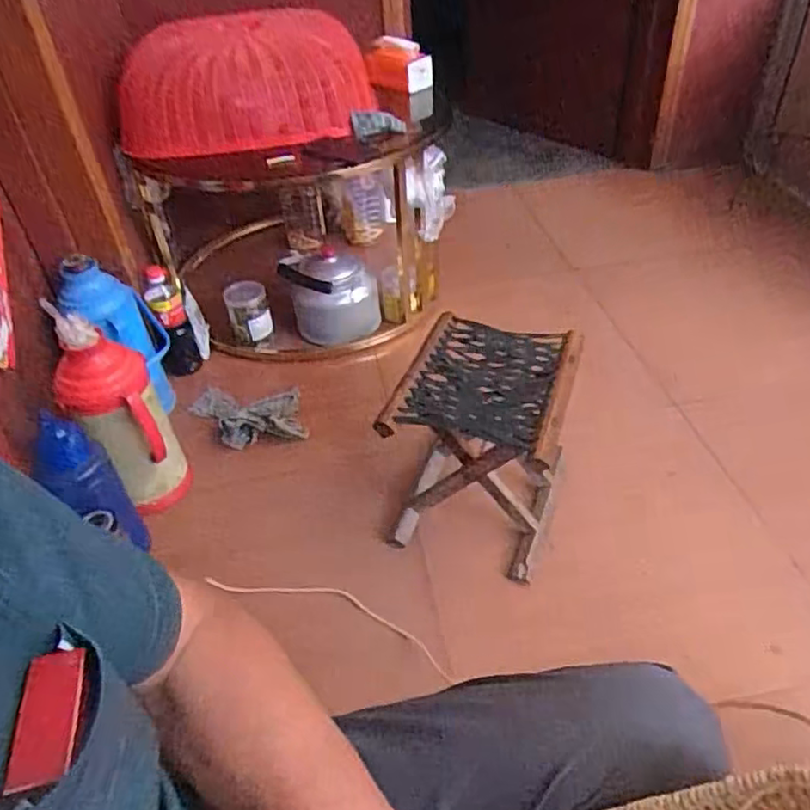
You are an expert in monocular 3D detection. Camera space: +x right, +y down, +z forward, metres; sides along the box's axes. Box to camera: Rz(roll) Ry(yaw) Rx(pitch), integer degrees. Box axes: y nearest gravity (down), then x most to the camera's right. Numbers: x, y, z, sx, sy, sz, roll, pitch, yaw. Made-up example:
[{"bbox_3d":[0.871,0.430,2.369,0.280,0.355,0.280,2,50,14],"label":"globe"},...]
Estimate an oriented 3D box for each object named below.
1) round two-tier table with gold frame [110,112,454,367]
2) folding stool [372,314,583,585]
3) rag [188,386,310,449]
[{"bbox_3d":[-0.243,-0.470,1.672,0.630,0.491,0.683,-3,41,2],"label":"round two-tier table with gold frame"},{"bbox_3d":[0.134,0.071,1.142,0.257,0.312,0.291,11,44,17],"label":"folding stool"},{"bbox_3d":[-0.346,0.015,1.432,0.240,0.073,0.217,-11,42,-7],"label":"rag"}]

